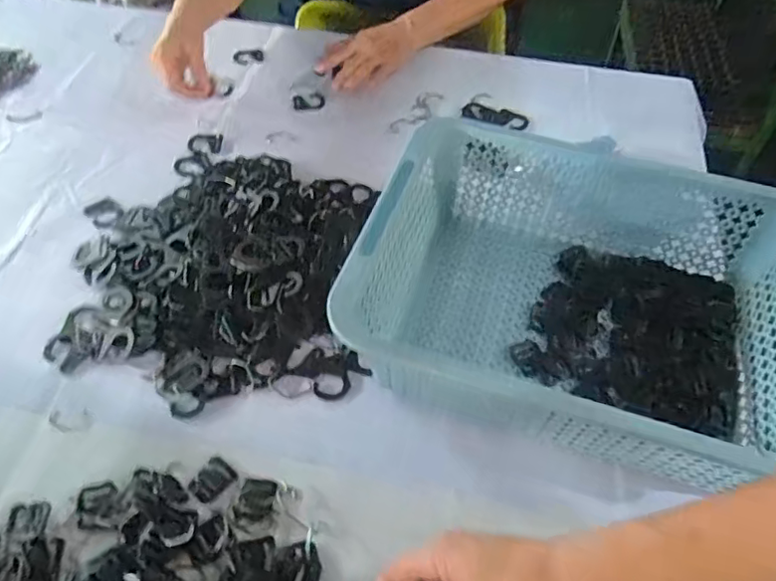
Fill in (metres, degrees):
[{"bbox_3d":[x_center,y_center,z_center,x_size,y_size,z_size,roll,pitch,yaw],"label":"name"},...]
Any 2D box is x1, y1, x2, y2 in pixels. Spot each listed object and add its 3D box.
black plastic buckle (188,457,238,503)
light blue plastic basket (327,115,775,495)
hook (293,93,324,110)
[{"bbox_3d":[-0.144,0.156,0.474,0.027,0.004,0.034,33,59,22],"label":"black plastic buckle"},{"bbox_3d":[0.174,0.011,0.518,0.382,0.115,0.286,16,54,11],"label":"light blue plastic basket"},{"bbox_3d":[-0.106,-0.254,0.777,0.042,0.006,0.030,-7,52,-7],"label":"hook"}]

